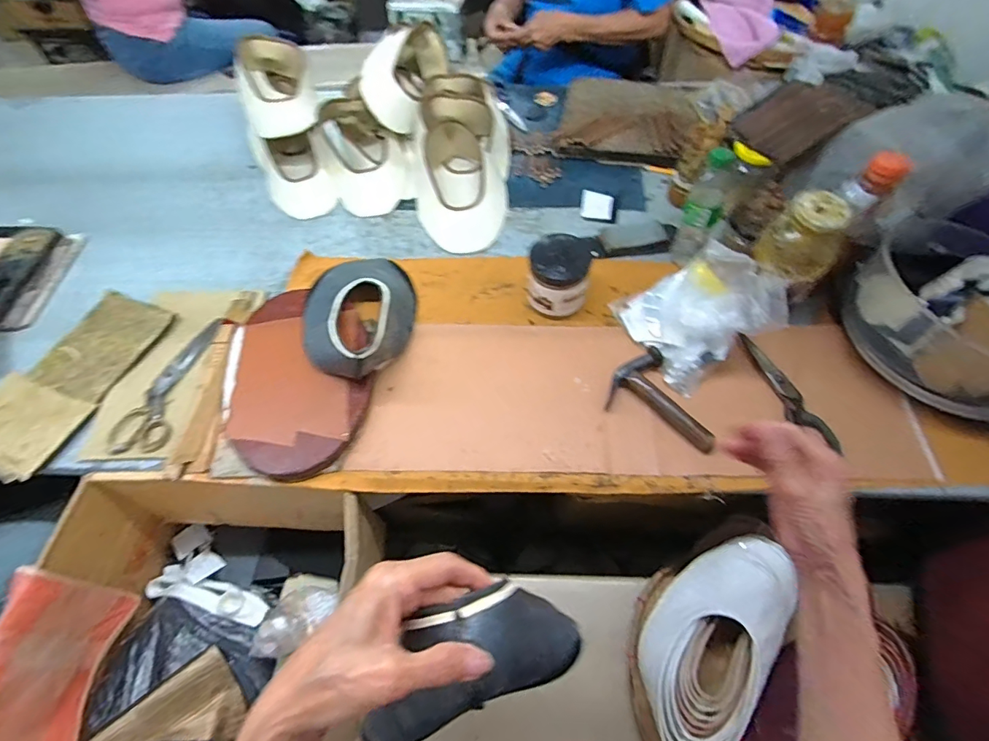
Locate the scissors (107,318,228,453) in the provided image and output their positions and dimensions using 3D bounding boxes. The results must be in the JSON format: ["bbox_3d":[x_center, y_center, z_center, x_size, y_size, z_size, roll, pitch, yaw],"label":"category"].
[{"bbox_3d":[-0.480,0.013,0.671,0.089,0.008,0.221,5,59,6],"label":"scissors"}]

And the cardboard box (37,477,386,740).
[{"bbox_3d":[-0.352,0.337,0.583,0.370,0.206,0.341,-2,58,2],"label":"cardboard box"}]

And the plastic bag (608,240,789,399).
[{"bbox_3d":[0.294,-0.090,0.644,0.170,0.106,0.176,-22,60,-10],"label":"plastic bag"}]

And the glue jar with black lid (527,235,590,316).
[{"bbox_3d":[0.096,-0.141,0.688,0.092,0.105,0.084,-1,58,2],"label":"glue jar with black lid"}]

